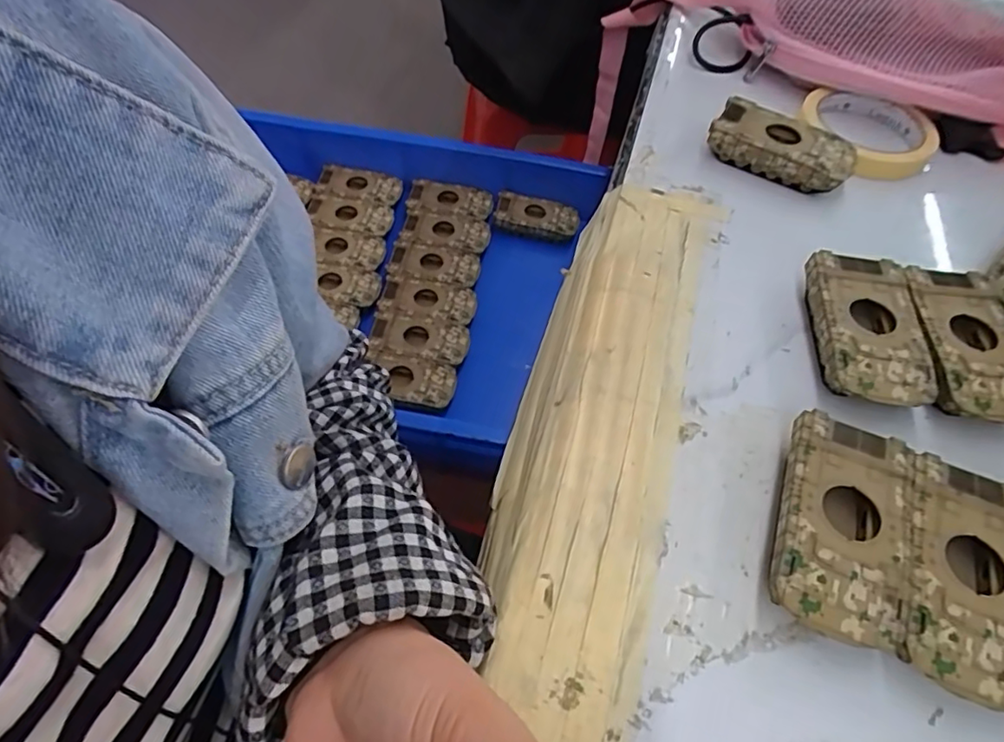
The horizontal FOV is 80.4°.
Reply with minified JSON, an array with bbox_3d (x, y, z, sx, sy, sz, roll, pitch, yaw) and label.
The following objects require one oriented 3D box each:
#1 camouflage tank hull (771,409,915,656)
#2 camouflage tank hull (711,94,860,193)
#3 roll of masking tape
[{"bbox_3d":[0.144,0.069,0.260,0.049,0.026,0.094,22,57,11],"label":"camouflage tank hull"},{"bbox_3d":[0.197,-0.157,0.420,0.095,0.028,0.045,28,58,15],"label":"camouflage tank hull"},{"bbox_3d":[0.272,-0.180,0.445,0.094,0.025,0.094,2,55,-3],"label":"roll of masking tape"}]

